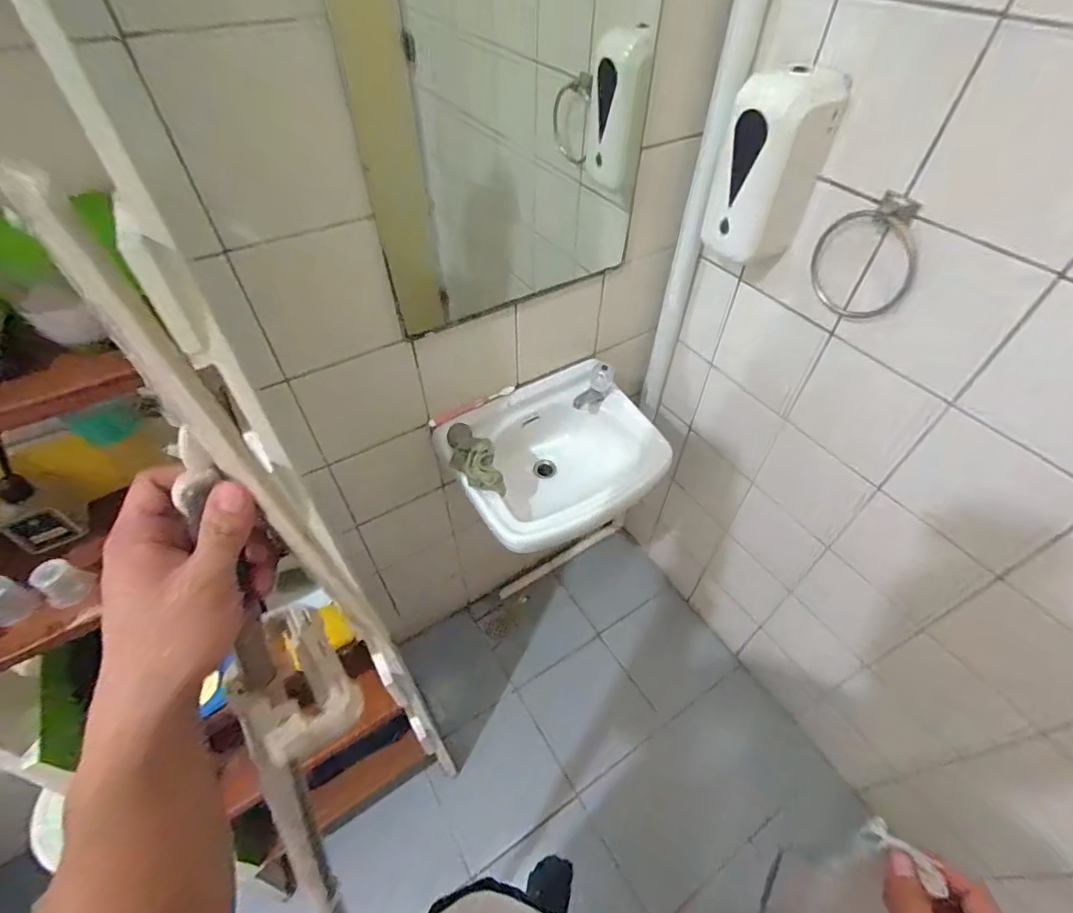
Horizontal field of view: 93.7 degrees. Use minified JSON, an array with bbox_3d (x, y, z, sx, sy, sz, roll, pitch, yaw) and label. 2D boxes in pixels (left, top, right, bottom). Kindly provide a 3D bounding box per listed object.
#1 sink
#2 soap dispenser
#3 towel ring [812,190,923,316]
[{"bbox_3d":[0.049,0.014,1.006,0.395,0.186,0.283,-24,52,-20],"label":"sink"},{"bbox_3d":[0.345,-0.436,0.761,0.110,0.237,0.126,-29,54,-23],"label":"soap dispenser"},{"bbox_3d":[0.473,-0.283,0.731,0.032,0.179,0.141,-29,53,-23],"label":"towel ring"}]

